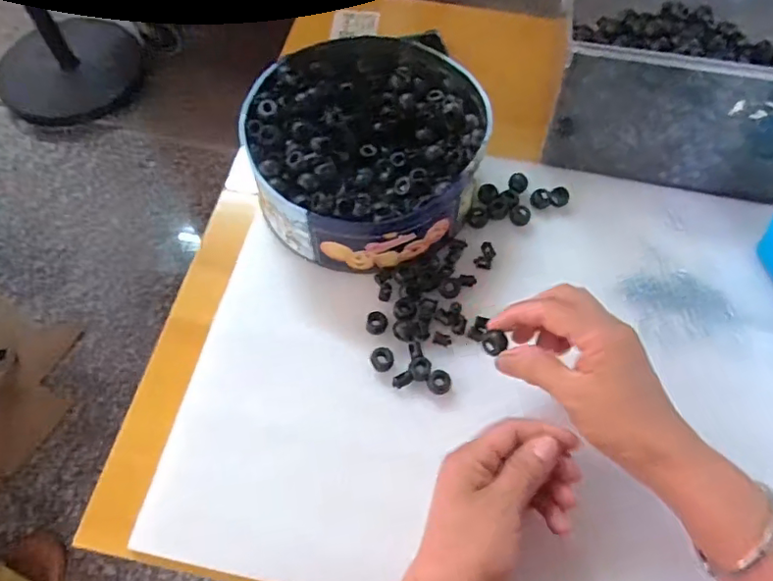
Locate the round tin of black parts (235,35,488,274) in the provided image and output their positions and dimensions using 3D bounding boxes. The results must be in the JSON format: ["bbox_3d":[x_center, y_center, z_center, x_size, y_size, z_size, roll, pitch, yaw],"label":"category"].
[{"bbox_3d":[-0.013,-0.122,0.464,0.185,0.062,0.209,16,63,7],"label":"round tin of black parts"}]

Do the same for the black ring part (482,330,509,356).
[{"bbox_3d":[0.072,0.035,0.373,0.017,0.013,0.016,1,62,-1],"label":"black ring part"}]

